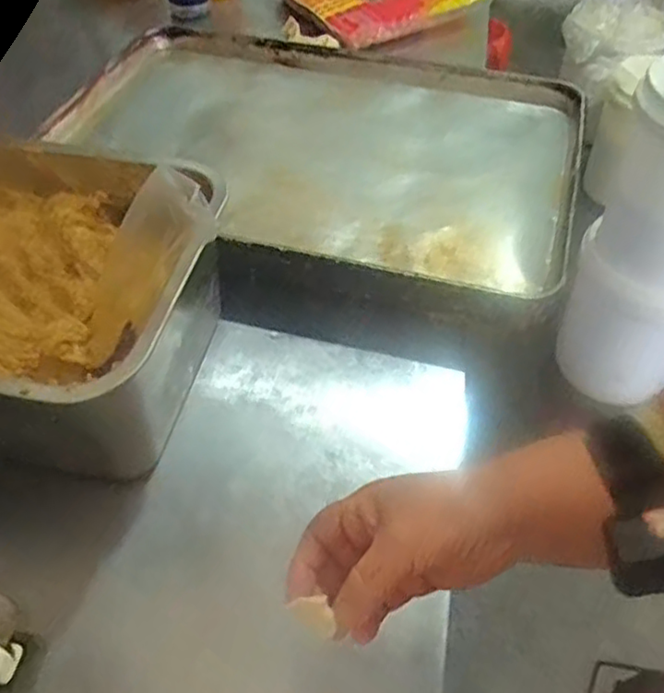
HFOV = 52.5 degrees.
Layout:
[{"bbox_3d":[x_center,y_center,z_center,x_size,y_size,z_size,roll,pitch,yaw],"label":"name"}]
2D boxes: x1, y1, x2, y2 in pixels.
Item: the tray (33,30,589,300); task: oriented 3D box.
[{"bbox_3d":[-0.024,-0.242,0.800,0.613,0.049,0.413,13,51,12],"label":"tray"}]

